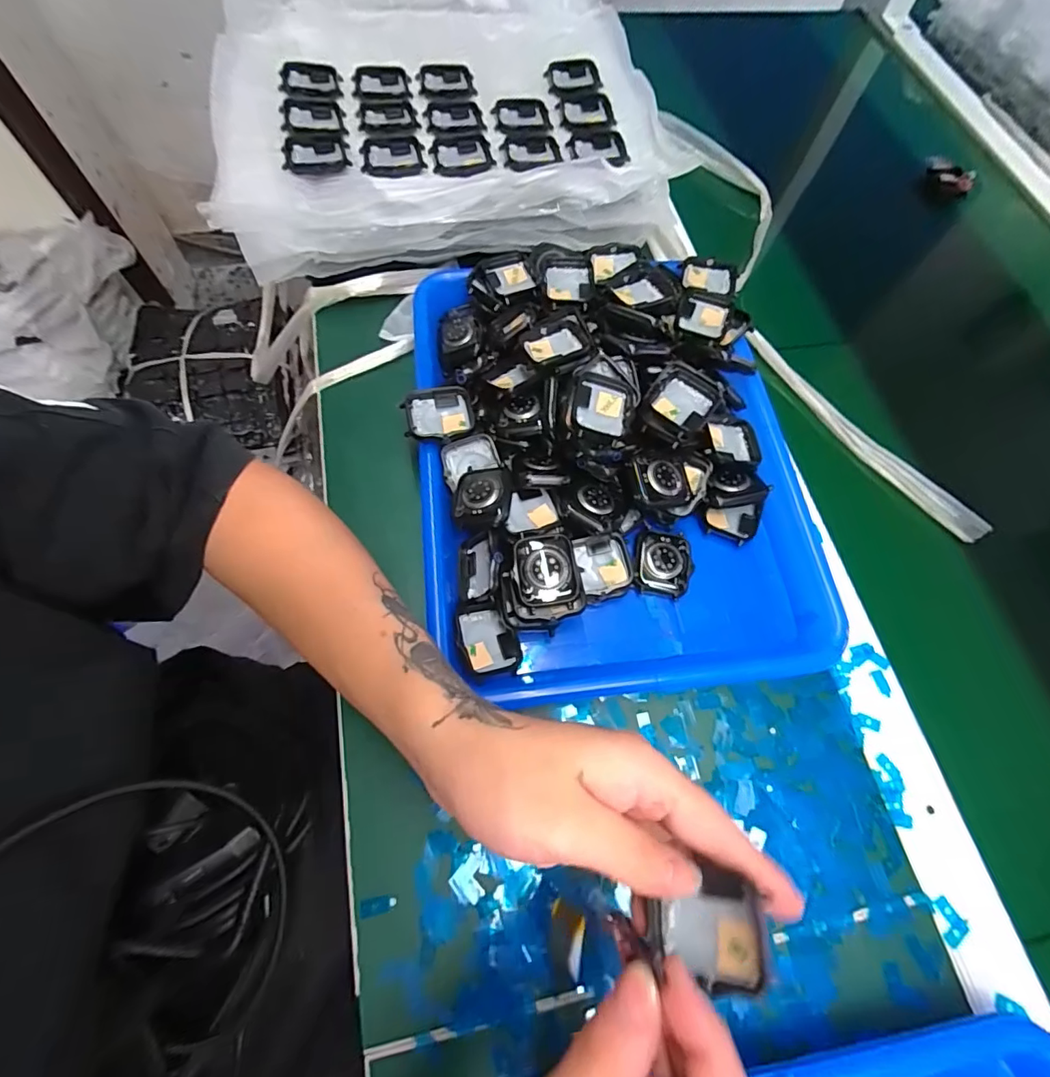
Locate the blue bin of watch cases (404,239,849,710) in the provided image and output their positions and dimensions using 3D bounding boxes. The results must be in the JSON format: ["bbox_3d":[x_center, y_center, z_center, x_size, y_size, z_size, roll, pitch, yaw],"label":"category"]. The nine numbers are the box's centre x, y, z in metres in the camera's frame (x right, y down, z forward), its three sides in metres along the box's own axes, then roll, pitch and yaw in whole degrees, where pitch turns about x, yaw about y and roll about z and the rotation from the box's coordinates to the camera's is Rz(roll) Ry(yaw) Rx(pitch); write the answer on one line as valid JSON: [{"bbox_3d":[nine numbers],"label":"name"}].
[{"bbox_3d":[0.055,-0.065,0.342,0.252,0.062,0.326,-8,67,-6],"label":"blue bin of watch cases"}]

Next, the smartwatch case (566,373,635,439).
[{"bbox_3d":[0.048,-0.081,0.325,0.041,0.018,0.045,11,66,2],"label":"smartwatch case"}]

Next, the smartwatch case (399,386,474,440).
[{"bbox_3d":[-0.057,-0.082,0.336,0.045,0.011,0.037,-18,69,-10],"label":"smartwatch case"}]

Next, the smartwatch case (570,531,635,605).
[{"bbox_3d":[0.050,0.017,0.317,0.035,0.017,0.044,-5,67,-5],"label":"smartwatch case"}]

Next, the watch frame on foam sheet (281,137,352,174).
[{"bbox_3d":[-0.162,-0.299,0.388,0.048,0.005,0.038,-7,67,-6],"label":"watch frame on foam sheet"}]

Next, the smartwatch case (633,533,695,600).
[{"bbox_3d":[0.091,0.016,0.328,0.038,0.012,0.041,17,67,5],"label":"smartwatch case"}]

